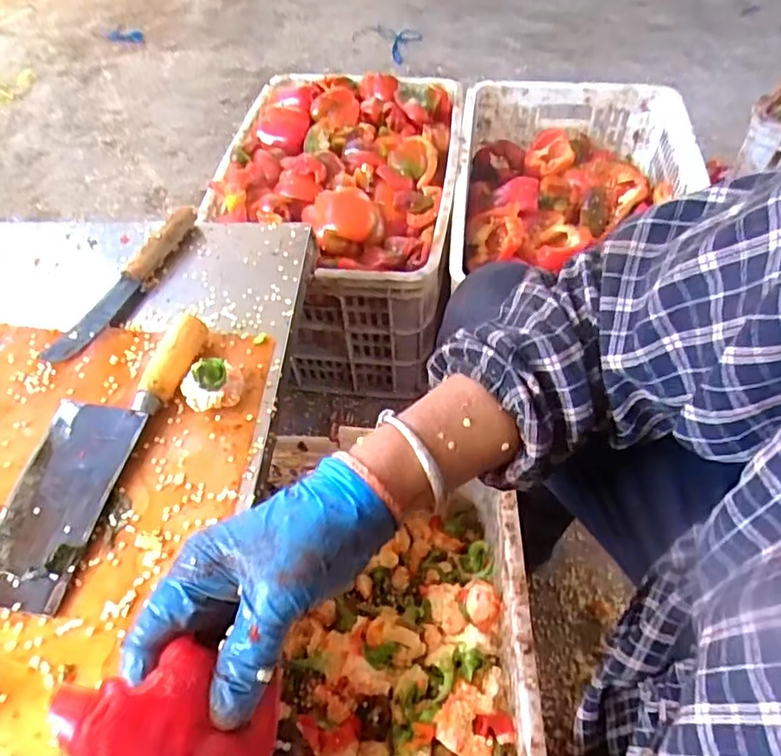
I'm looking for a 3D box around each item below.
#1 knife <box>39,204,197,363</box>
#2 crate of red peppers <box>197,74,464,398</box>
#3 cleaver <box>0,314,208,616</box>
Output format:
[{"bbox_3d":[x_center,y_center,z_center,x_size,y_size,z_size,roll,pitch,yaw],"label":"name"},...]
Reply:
[{"bbox_3d":[-0.273,-0.104,0.611,0.033,0.026,0.228,17,56,17],"label":"knife"},{"bbox_3d":[-0.068,-0.268,1.012,0.367,0.289,0.510,5,51,10],"label":"crate of red peppers"},{"bbox_3d":[-0.251,0.051,0.487,0.106,0.034,0.267,12,54,13],"label":"cleaver"}]

